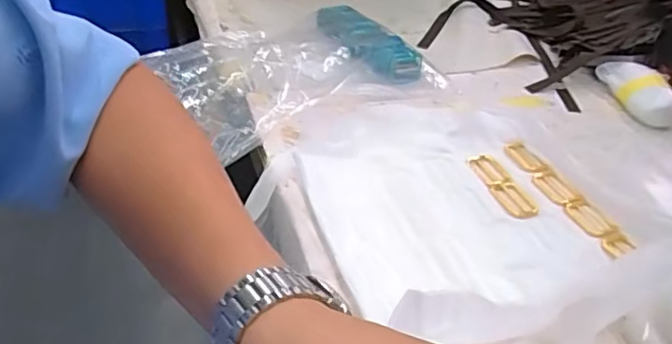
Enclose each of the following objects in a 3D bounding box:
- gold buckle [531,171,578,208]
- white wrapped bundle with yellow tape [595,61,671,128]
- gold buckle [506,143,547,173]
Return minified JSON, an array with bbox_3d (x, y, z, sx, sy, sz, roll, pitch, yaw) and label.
[{"bbox_3d":[0.209,0.016,0.550,0.023,0.007,0.045,-10,41,-22],"label":"gold buckle"},{"bbox_3d":[0.366,-0.098,0.695,0.047,0.044,0.117,-1,38,-11],"label":"white wrapped bundle with yellow tape"},{"bbox_3d":[0.195,-0.014,0.590,0.023,0.005,0.046,-12,42,-24],"label":"gold buckle"}]

